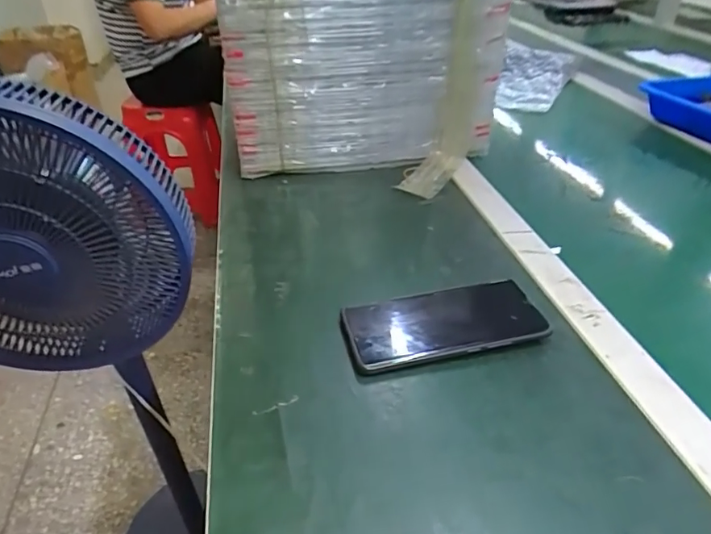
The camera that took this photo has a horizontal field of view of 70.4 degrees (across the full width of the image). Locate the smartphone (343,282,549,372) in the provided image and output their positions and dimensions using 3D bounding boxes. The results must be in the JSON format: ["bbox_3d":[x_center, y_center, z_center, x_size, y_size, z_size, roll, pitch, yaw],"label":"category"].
[{"bbox_3d":[0.072,0.048,0.425,0.161,0.016,0.070,-8,36,-9],"label":"smartphone"}]

